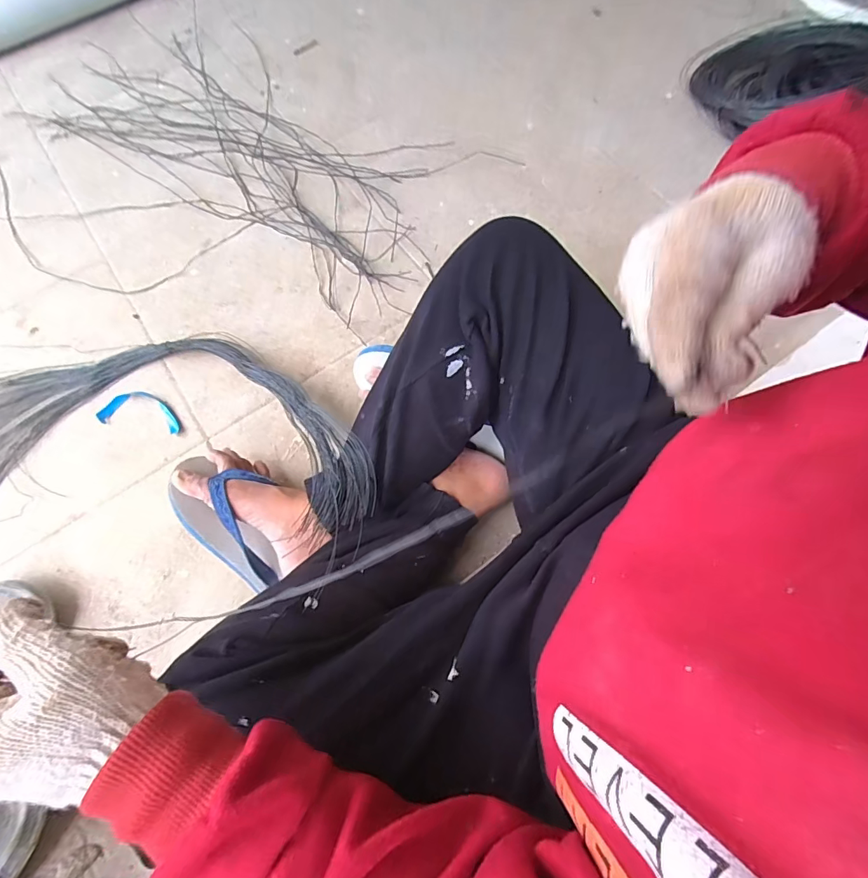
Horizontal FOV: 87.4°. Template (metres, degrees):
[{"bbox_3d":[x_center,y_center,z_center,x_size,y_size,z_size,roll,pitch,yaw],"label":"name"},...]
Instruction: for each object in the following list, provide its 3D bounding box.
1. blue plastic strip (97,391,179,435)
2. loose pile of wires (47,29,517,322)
[{"bbox_3d":[-0.396,-0.040,0.619,0.121,0.020,0.052,9,71,5],"label":"blue plastic strip"},{"bbox_3d":[-0.305,-0.511,0.785,0.757,0.030,0.355,33,75,13],"label":"loose pile of wires"}]

